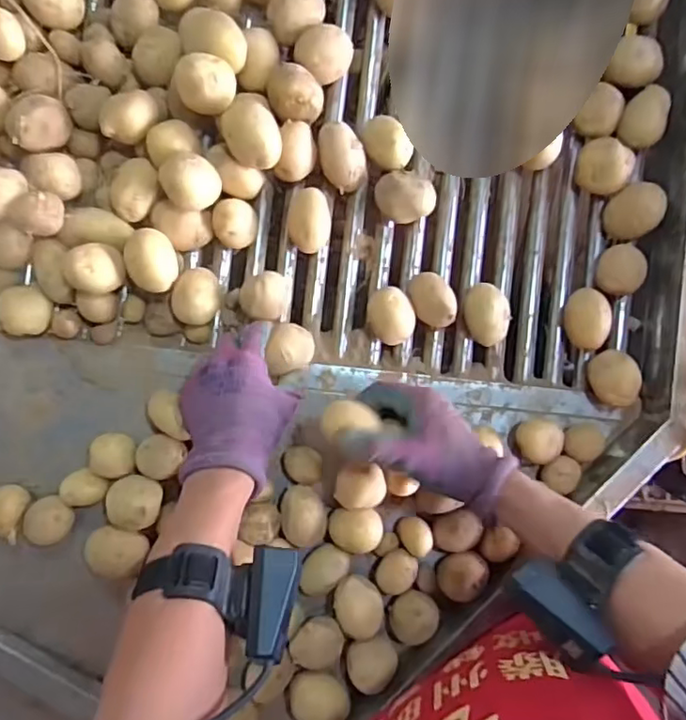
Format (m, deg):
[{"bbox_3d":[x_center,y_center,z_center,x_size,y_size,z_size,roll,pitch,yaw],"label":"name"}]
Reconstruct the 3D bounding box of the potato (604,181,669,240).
[{"bbox_3d":[0.281,-0.143,0.566,0.052,0.048,0.048,0,87,-2],"label":"potato"}]

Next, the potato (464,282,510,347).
[{"bbox_3d":[0.138,-0.043,0.562,0.040,0.040,0.057,-2,87,-2],"label":"potato"}]

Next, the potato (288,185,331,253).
[{"bbox_3d":[-0.032,-0.131,0.558,0.039,0.039,0.057,-1,87,-2],"label":"potato"}]

